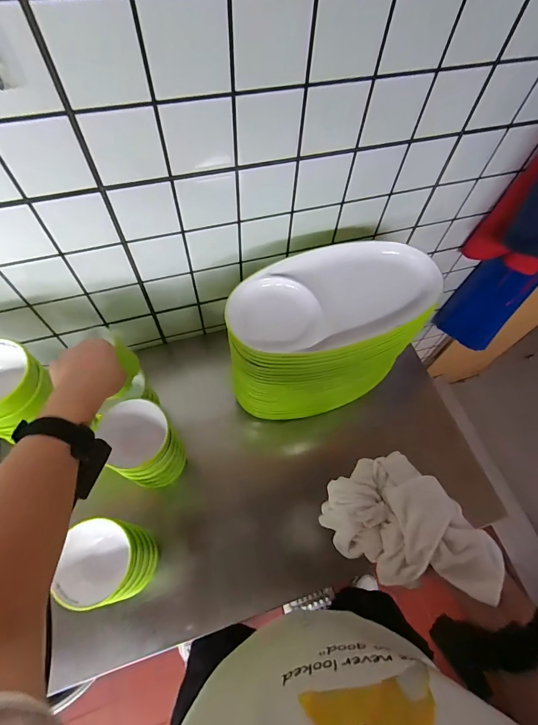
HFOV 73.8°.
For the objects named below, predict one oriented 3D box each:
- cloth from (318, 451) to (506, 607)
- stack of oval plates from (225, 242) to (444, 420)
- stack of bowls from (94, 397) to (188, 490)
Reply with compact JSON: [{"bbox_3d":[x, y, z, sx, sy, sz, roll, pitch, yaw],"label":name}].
[{"bbox_3d":[0.162,0.199,0.429,0.178,0.086,0.121,41,68,19],"label":"cloth"},{"bbox_3d":[0.105,-0.050,0.719,0.358,0.330,0.167,-13,62,-8],"label":"stack of oval plates"},{"bbox_3d":[-0.210,0.144,0.612,0.104,0.172,0.098,-16,63,-10],"label":"stack of bowls"}]

